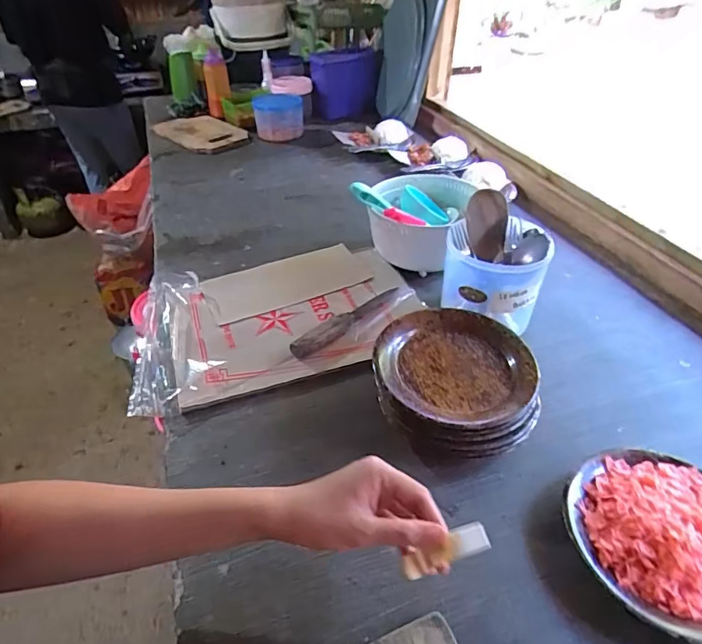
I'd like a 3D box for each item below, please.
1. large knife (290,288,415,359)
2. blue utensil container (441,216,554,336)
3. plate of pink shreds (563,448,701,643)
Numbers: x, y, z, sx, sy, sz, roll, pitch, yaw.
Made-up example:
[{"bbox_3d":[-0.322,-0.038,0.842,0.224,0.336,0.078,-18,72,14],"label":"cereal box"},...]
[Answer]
[{"bbox_3d":[0.007,-0.006,0.720,0.227,0.029,0.034,-29,48,-29],"label":"large knife"},{"bbox_3d":[0.203,-0.059,0.692,0.131,0.141,0.123,-1,41,-1],"label":"blue utensil container"},{"bbox_3d":[0.310,0.204,0.459,0.178,0.047,0.178,-1,41,0],"label":"plate of pink shreds"}]

